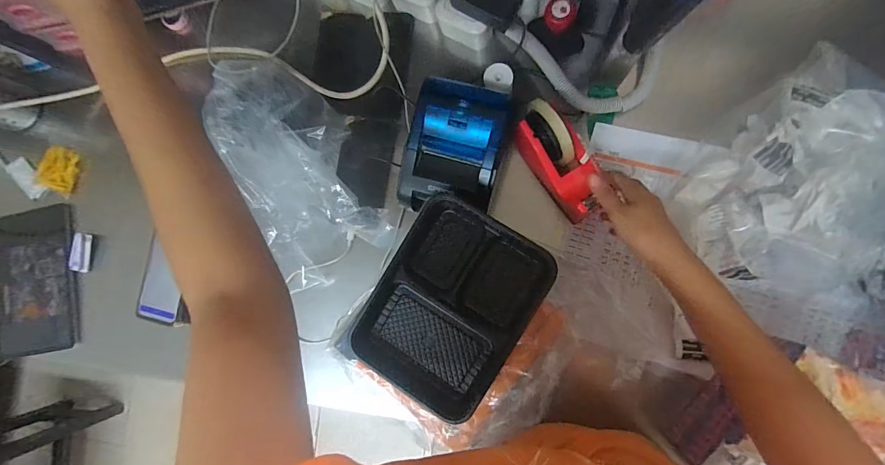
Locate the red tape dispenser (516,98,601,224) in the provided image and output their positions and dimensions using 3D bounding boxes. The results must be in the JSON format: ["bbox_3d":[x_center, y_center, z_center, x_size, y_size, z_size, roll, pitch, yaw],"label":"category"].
[{"bbox_3d":[0.153,-0.092,0.500,0.067,0.076,0.159,-28,100,6],"label":"red tape dispenser"}]

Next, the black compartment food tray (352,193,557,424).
[{"bbox_3d":[0.011,0.088,0.459,0.177,0.039,0.231,29,91,10],"label":"black compartment food tray"}]

